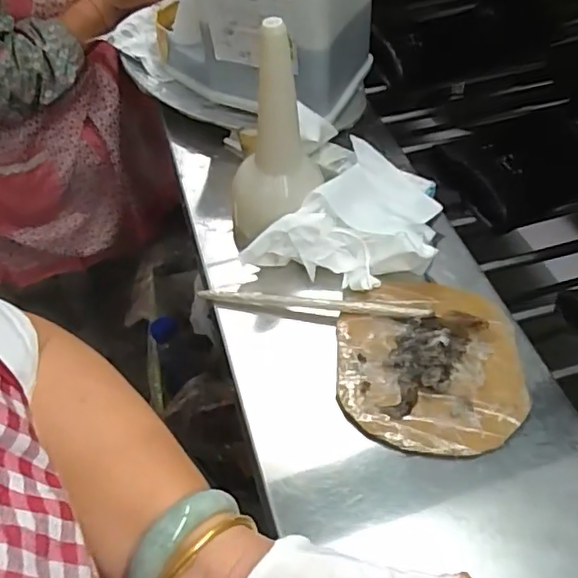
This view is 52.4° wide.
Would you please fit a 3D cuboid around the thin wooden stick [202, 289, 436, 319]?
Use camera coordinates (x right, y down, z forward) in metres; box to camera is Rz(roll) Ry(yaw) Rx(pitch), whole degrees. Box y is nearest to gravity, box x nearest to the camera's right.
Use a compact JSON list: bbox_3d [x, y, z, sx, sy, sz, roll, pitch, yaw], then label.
[{"bbox_3d":[0.020,0.011,0.493,0.193,0.011,0.015,6,51,6],"label":"thin wooden stick"}]

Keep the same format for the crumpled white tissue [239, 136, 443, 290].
[{"bbox_3d":[0.059,-0.077,0.545,0.153,0.044,0.159,11,52,11],"label":"crumpled white tissue"}]

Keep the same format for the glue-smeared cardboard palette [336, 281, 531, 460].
[{"bbox_3d":[0.111,0.055,0.464,0.141,0.014,0.152,2,51,4],"label":"glue-smeared cardboard palette"}]

